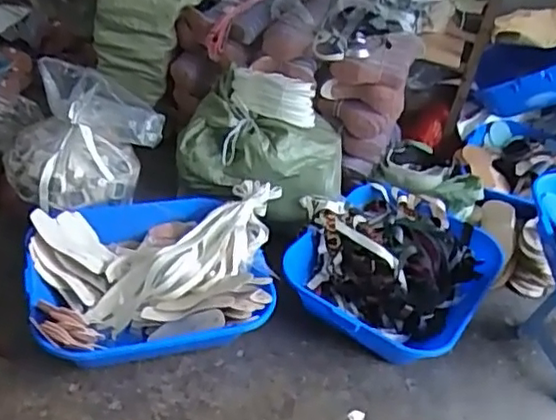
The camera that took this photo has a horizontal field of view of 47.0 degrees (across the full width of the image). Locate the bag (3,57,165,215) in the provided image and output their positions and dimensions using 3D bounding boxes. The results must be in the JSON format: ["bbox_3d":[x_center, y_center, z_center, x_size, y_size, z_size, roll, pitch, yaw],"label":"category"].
[{"bbox_3d":[-0.537,-0.198,1.760,0.313,0.284,0.362,23,38,20],"label":"bag"}]

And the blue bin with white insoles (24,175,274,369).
[{"bbox_3d":[-0.296,0.173,1.691,0.676,0.212,0.485,-5,37,-17],"label":"blue bin with white insoles"}]

